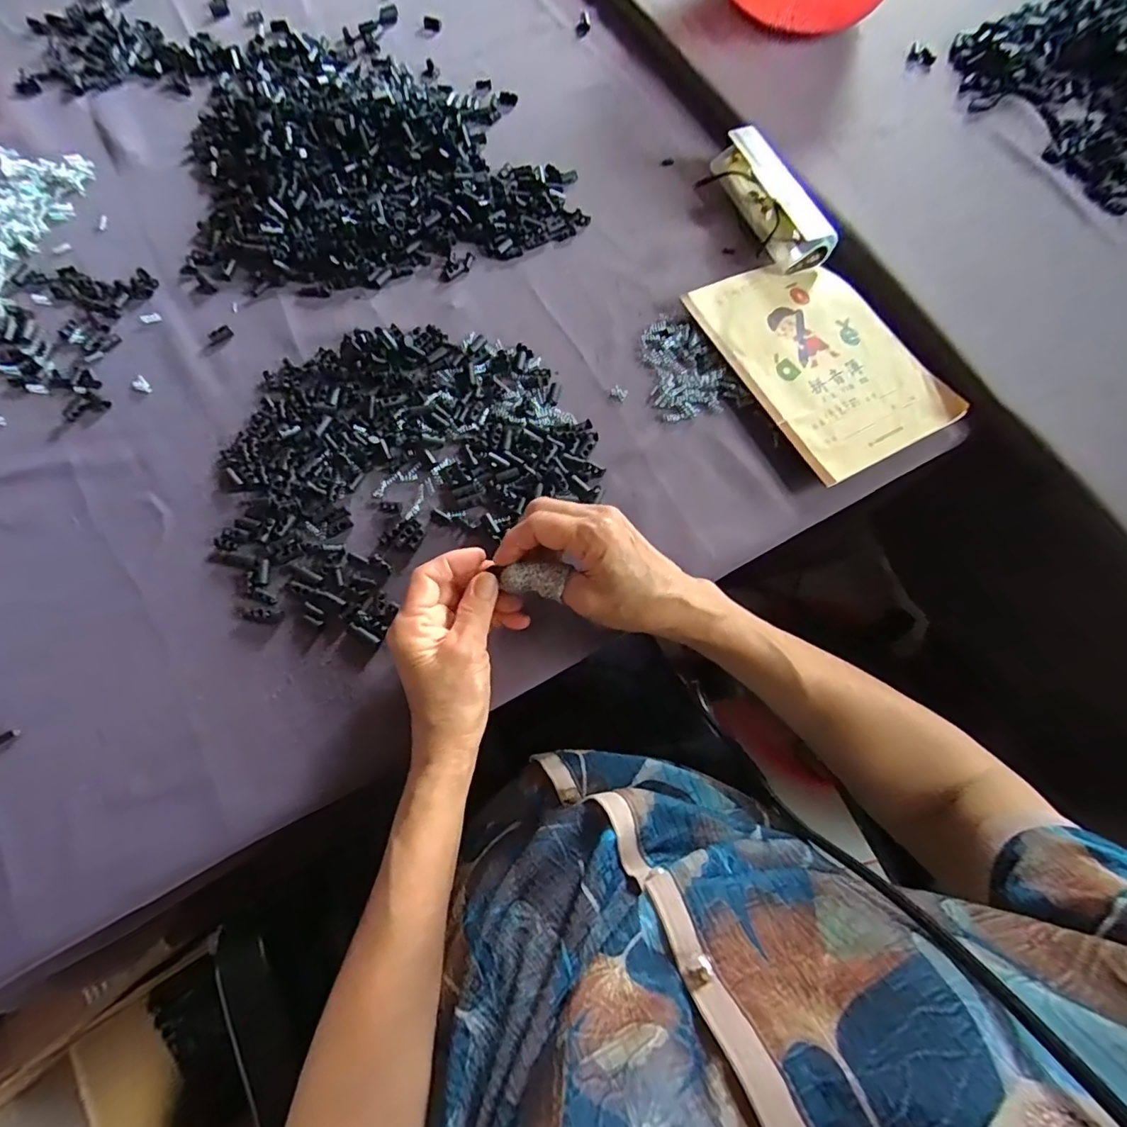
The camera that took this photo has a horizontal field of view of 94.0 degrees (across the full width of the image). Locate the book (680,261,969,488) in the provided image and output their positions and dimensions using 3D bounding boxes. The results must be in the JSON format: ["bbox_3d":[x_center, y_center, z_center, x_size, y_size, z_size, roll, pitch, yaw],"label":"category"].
[{"bbox_3d":[0.213,-0.172,0.442,0.138,0.017,0.203,-26,74,-11],"label":"book"}]

